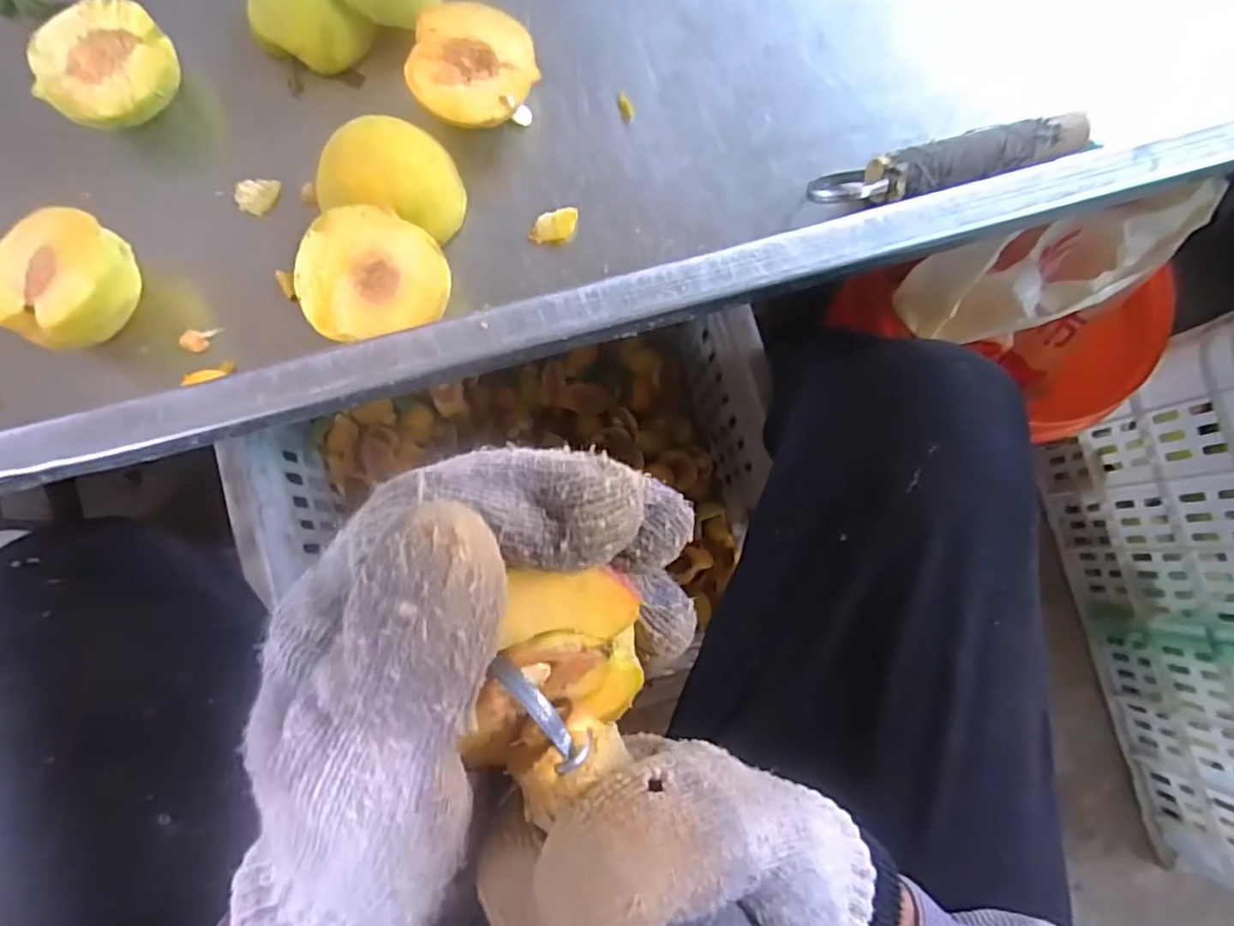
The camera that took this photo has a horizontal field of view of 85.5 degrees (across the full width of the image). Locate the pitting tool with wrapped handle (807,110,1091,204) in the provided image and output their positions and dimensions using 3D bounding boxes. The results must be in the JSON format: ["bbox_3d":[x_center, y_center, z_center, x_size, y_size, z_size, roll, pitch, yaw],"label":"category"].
[{"bbox_3d":[0.167,-0.147,0.336,0.139,0.027,0.028,-13,82,-6],"label":"pitting tool with wrapped handle"}]

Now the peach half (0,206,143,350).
[{"bbox_3d":[-0.245,-0.080,0.297,0.053,0.038,0.056,1,81,-4],"label":"peach half"}]

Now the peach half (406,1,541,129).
[{"bbox_3d":[-0.068,-0.187,0.326,0.055,0.027,0.059,10,81,-2],"label":"peach half"}]

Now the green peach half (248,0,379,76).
[{"bbox_3d":[-0.152,-0.216,0.325,0.045,0.031,0.050,-41,86,-9],"label":"green peach half"}]

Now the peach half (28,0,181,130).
[{"bbox_3d":[-0.239,-0.185,0.317,0.058,0.026,0.056,1,81,-4],"label":"peach half"}]

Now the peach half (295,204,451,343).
[{"bbox_3d":[-0.110,-0.085,0.304,0.062,0.030,0.053,-10,101,-14],"label":"peach half"}]

